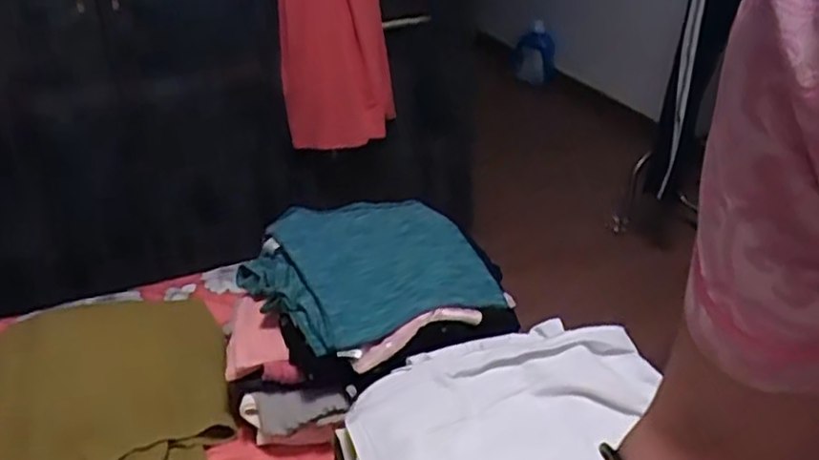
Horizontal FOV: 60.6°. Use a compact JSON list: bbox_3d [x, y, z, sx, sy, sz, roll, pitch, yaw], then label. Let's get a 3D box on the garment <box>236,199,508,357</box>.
[{"bbox_3d":[-0.056,0.036,0.838,0.260,0.034,0.224,-14,35,-18],"label":"garment"}]

